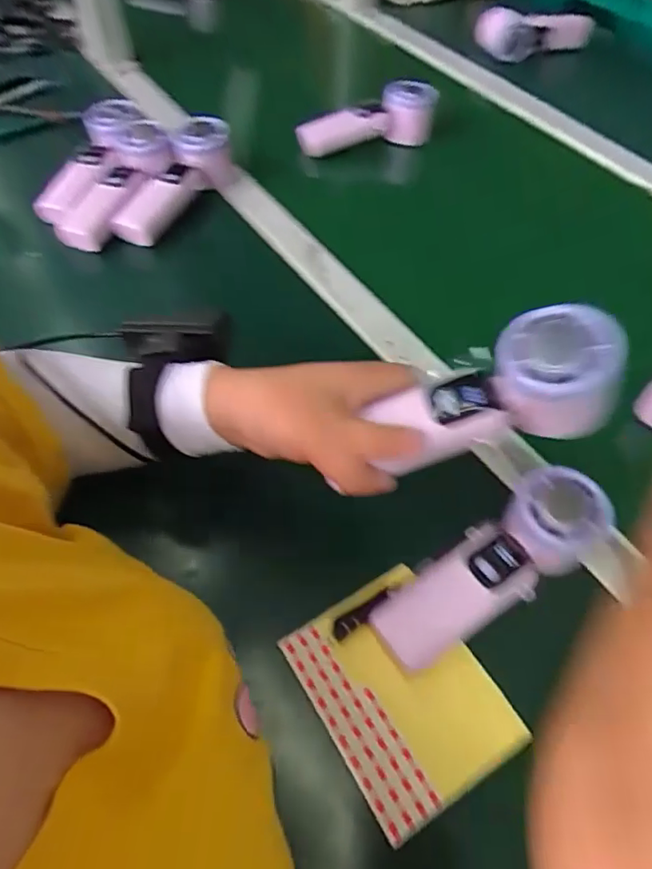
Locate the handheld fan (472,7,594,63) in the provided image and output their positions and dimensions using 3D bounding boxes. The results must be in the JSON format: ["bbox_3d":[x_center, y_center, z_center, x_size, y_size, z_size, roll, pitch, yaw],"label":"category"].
[{"bbox_3d":[0.321,-0.623,0.870,0.192,0.073,0.054,-23,59,-17],"label":"handheld fan"}]

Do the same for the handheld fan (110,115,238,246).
[{"bbox_3d":[-0.159,-0.272,0.590,0.052,0.057,0.157,22,57,13],"label":"handheld fan"}]

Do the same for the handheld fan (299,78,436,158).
[{"bbox_3d":[0.053,-0.397,0.714,0.178,0.074,0.060,-14,55,4],"label":"handheld fan"}]

